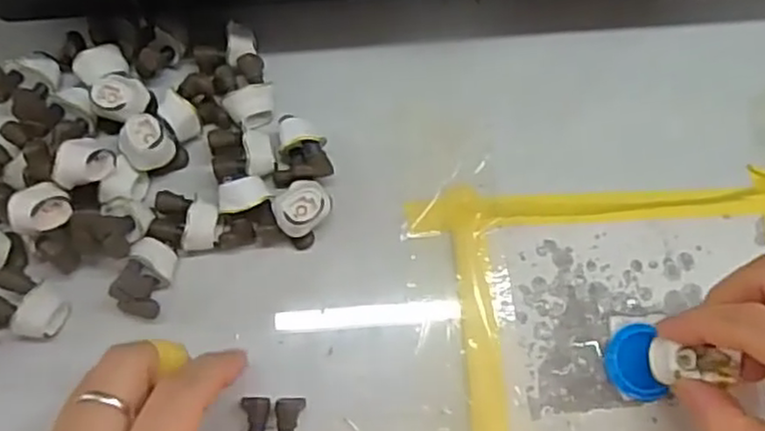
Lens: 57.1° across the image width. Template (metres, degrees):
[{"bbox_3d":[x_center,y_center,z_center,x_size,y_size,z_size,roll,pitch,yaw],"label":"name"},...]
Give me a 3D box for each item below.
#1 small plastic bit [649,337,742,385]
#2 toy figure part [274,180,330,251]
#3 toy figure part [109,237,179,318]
[{"bbox_3d":[0.117,0.056,0.263,0.031,0.012,0.015,2,78,9],"label":"small plastic bit"},{"bbox_3d":[-0.034,-0.002,0.293,0.022,0.025,0.022,-40,79,-10],"label":"toy figure part"},{"bbox_3d":[-0.096,0.025,0.285,0.017,0.019,0.030,14,76,3],"label":"toy figure part"}]

